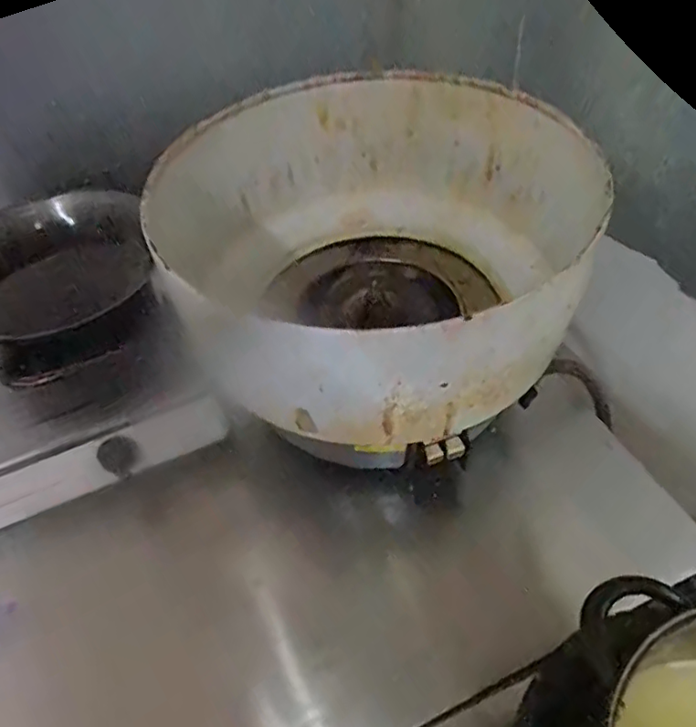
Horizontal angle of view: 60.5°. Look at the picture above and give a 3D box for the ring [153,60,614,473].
[{"bbox_3d":[0.058,-0.149,0.722,0.464,0.222,0.488,-2,49,3],"label":"ring"}]

